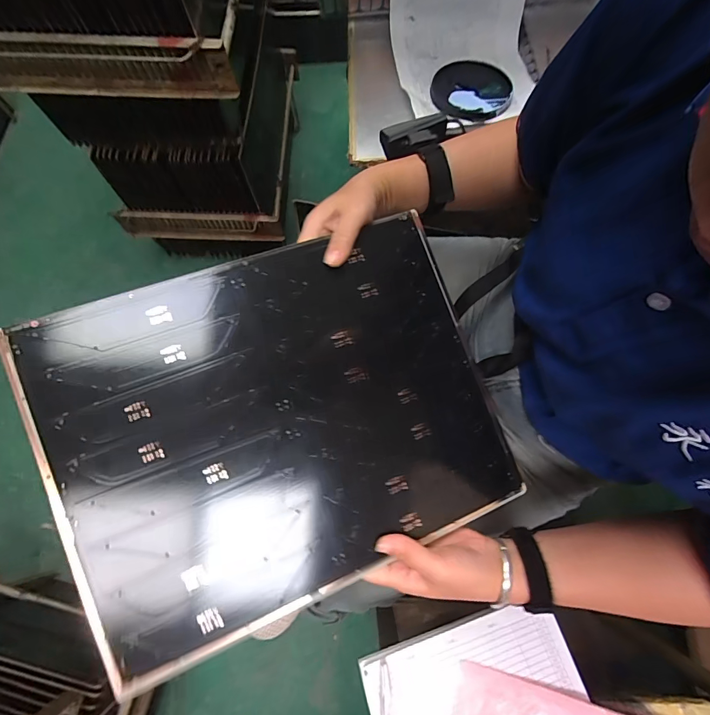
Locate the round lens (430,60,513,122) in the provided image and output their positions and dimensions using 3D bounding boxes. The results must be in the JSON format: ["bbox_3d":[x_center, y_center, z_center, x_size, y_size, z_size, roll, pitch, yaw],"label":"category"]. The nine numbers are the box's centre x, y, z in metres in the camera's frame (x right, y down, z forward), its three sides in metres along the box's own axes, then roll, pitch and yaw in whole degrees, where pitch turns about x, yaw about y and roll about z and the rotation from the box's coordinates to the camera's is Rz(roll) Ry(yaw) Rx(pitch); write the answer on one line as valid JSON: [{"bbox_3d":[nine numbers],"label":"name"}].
[{"bbox_3d":[0.179,-0.416,0.595,0.115,0.014,0.128,-10,74,-1],"label":"round lens"}]

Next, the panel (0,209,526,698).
[{"bbox_3d":[-0.061,0.055,0.345,0.376,0.007,0.296,-20,88,-13],"label":"panel"}]

